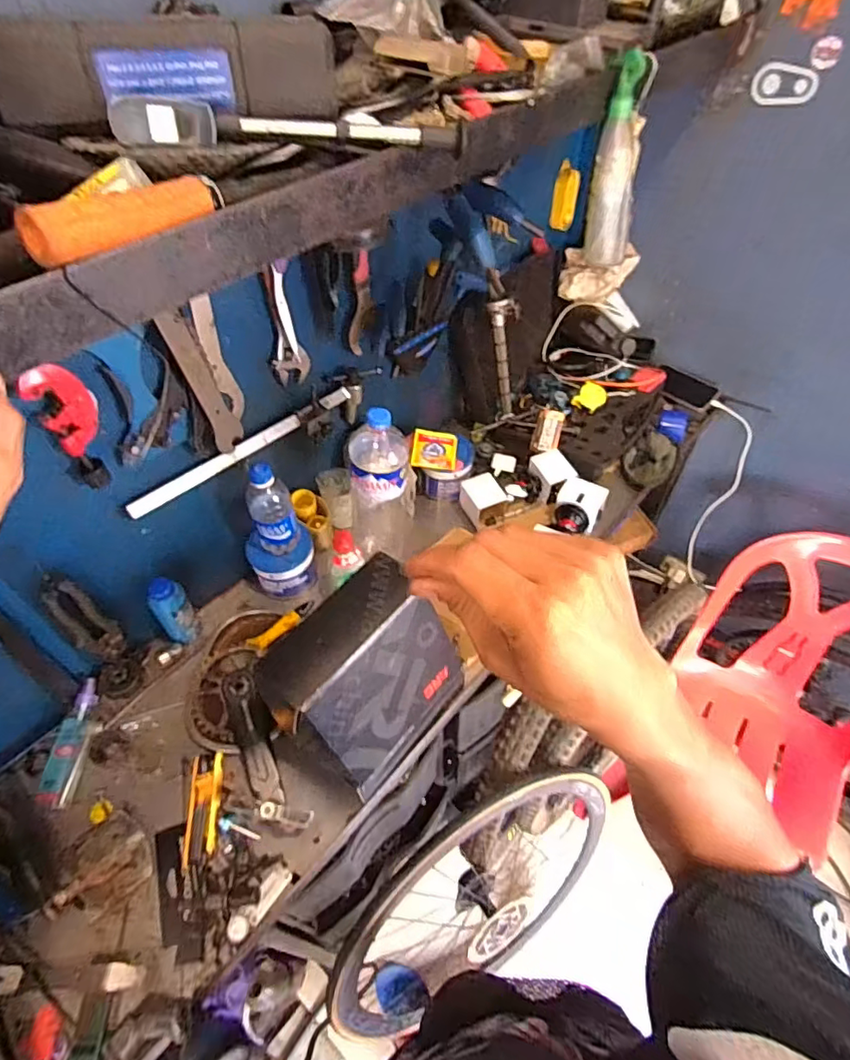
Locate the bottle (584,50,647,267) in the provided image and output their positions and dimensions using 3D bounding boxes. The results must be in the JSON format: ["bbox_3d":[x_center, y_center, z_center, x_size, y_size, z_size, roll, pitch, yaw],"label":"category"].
[{"bbox_3d":[0.254,-0.471,0.729,0.061,0.236,0.051,7,50,7],"label":"bottle"}]

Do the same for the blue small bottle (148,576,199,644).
[{"bbox_3d":[-0.366,0.123,0.818,0.046,0.158,0.037,-33,56,-24],"label":"blue small bottle"}]

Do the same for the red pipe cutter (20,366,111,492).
[{"bbox_3d":[-0.376,-0.111,0.603,0.025,0.149,0.055,31,57,25],"label":"red pipe cutter"}]

